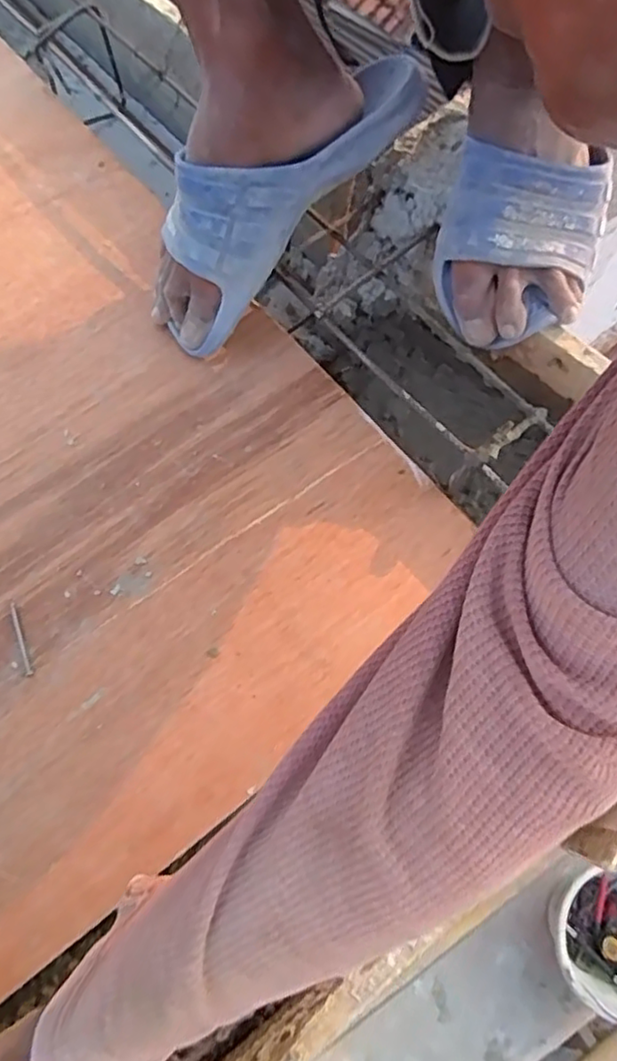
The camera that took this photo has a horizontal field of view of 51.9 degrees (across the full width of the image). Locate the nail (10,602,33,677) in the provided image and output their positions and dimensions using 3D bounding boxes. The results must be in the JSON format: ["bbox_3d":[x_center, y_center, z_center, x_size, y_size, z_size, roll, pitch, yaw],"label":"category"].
[{"bbox_3d":[-0.197,0.073,0.431,0.005,0.004,0.055,-23,69,-7],"label":"nail"}]

